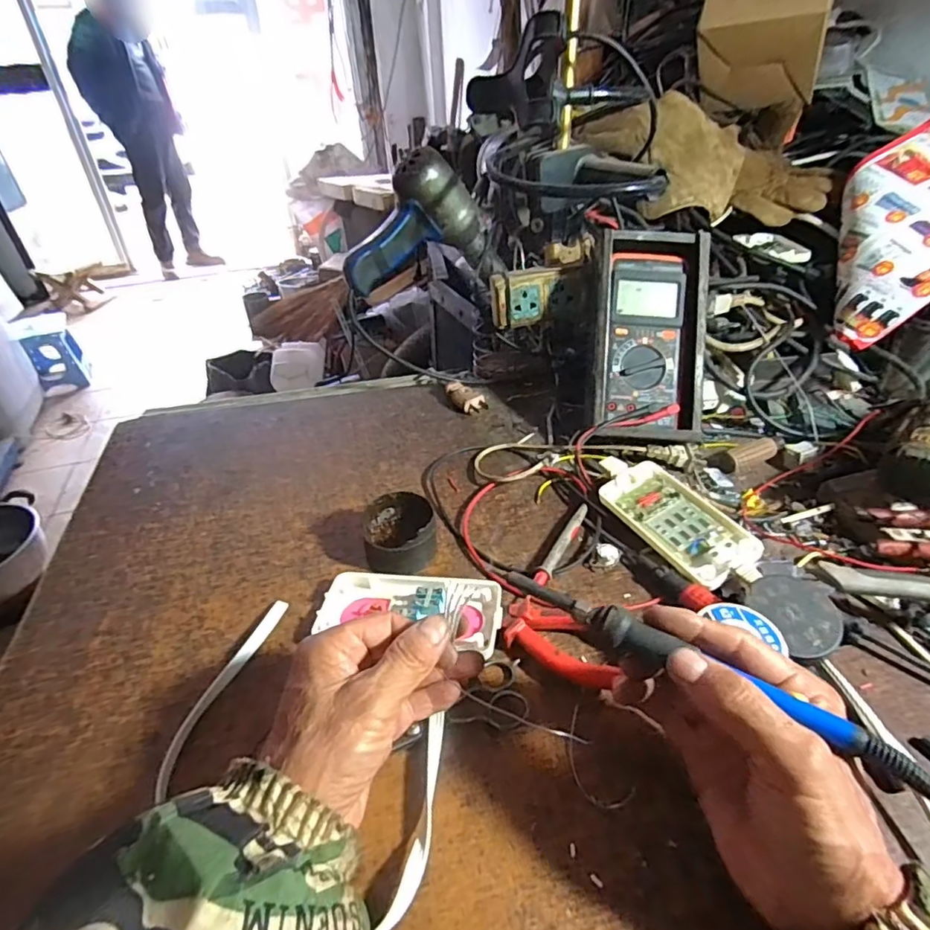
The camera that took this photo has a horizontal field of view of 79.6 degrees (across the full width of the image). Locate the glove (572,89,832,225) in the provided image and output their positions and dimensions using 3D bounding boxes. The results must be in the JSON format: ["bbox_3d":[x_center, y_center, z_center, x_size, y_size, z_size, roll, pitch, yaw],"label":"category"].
[{"bbox_3d":[0.297,-0.386,0.707,0.319,0.077,0.181,-1,78,-15],"label":"glove"}]

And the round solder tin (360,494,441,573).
[{"bbox_3d":[-0.052,0.054,0.446,0.057,0.038,0.059,-2,37,1],"label":"round solder tin"}]

